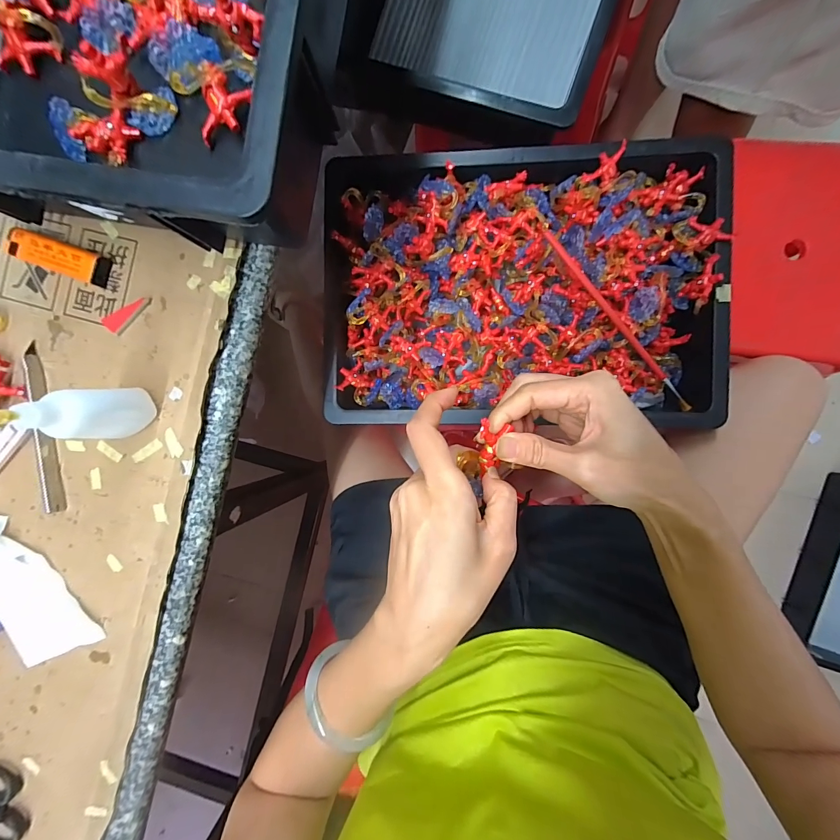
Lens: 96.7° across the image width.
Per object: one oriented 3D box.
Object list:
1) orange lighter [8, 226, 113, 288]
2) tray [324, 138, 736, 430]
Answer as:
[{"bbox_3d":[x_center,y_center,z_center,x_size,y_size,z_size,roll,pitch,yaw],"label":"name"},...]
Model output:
[{"bbox_3d":[-0.279,-0.126,0.289,0.079,0.015,0.023,21,93,5],"label":"orange lighter"},{"bbox_3d":[0.112,-0.153,0.444,0.444,0.069,0.311,0,91,5],"label":"tray"}]

